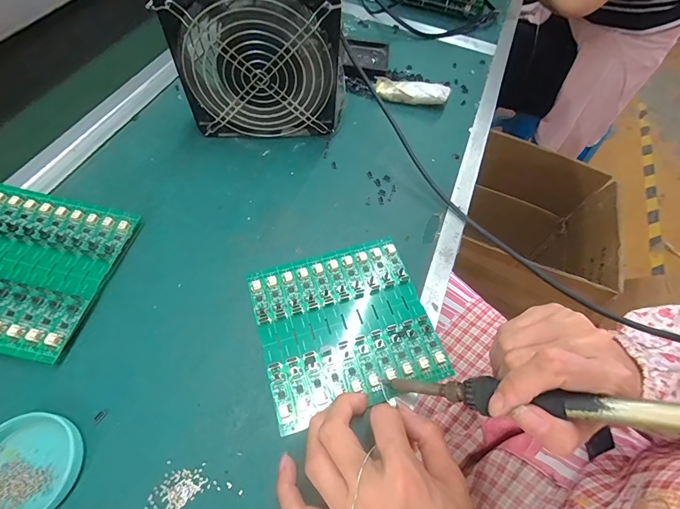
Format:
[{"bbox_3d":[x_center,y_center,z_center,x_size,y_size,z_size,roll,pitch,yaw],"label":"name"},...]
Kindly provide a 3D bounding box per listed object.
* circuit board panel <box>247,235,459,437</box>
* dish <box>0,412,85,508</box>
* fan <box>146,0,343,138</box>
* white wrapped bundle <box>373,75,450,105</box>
[{"bbox_3d":[0.005,0.056,0.292,0.142,0.006,0.132,-16,62,-11],"label":"circuit board panel"},{"bbox_3d":[-0.206,0.138,0.224,0.062,0.016,0.064,1,61,-2],"label":"dish"},{"bbox_3d":[-0.077,-0.196,0.341,0.153,0.161,0.056,-2,61,-4],"label":"fan"},{"bbox_3d":[0.090,-0.205,0.437,0.091,0.022,0.030,15,61,5],"label":"white wrapped bundle"}]

